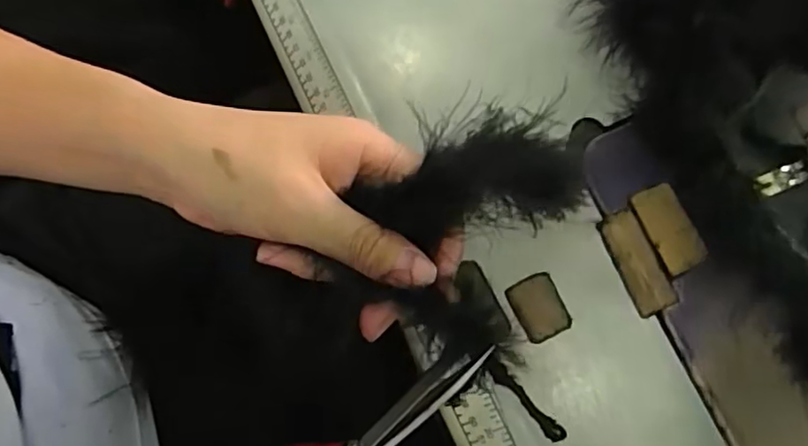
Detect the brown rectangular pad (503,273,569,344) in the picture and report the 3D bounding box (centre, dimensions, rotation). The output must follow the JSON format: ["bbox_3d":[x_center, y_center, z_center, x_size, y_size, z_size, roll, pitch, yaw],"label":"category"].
[{"bbox_3d":[0.069,0.043,0.317,0.026,0.004,0.032,-25,79,-6],"label":"brown rectangular pad"}]

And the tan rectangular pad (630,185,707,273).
[{"bbox_3d":[0.141,0.003,0.332,0.023,0.004,0.046,-25,79,-6],"label":"tan rectangular pad"}]

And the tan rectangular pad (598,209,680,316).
[{"bbox_3d":[0.122,0.021,0.325,0.024,0.004,0.054,-24,79,-6],"label":"tan rectangular pad"}]

